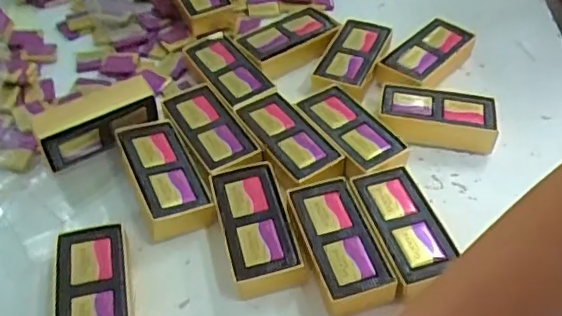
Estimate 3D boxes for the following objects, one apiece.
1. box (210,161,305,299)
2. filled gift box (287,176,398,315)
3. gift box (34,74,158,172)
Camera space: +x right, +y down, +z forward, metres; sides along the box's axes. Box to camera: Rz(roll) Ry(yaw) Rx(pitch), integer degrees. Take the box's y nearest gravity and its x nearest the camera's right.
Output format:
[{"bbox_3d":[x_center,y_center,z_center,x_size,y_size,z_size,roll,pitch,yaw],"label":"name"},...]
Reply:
[{"bbox_3d":[-0.023,0.059,0.499,0.057,0.030,0.116,-11,49,-10],"label":"box"},{"bbox_3d":[0.048,0.073,0.488,0.059,0.030,0.118,-13,49,-12],"label":"filled gift box"},{"bbox_3d":[-0.179,-0.034,0.565,0.111,0.058,0.036,-26,53,-22],"label":"gift box"}]

